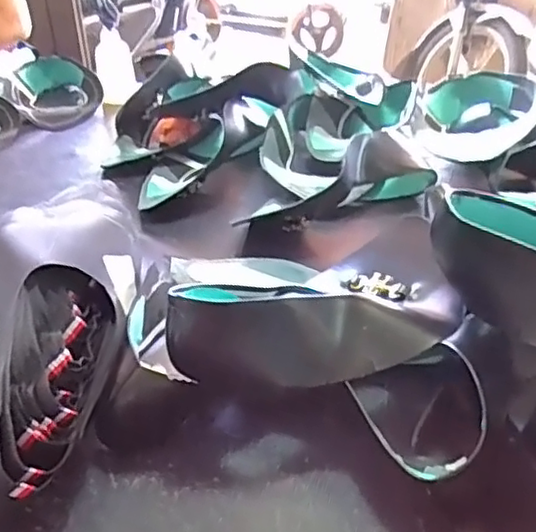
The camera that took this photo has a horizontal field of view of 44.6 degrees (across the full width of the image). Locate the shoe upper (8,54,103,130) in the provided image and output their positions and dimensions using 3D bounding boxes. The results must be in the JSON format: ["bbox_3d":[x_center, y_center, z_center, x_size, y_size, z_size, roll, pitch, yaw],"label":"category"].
[{"bbox_3d":[-0.372,-0.300,1.154,0.149,0.075,0.234,-11,32,-14],"label":"shoe upper"}]

